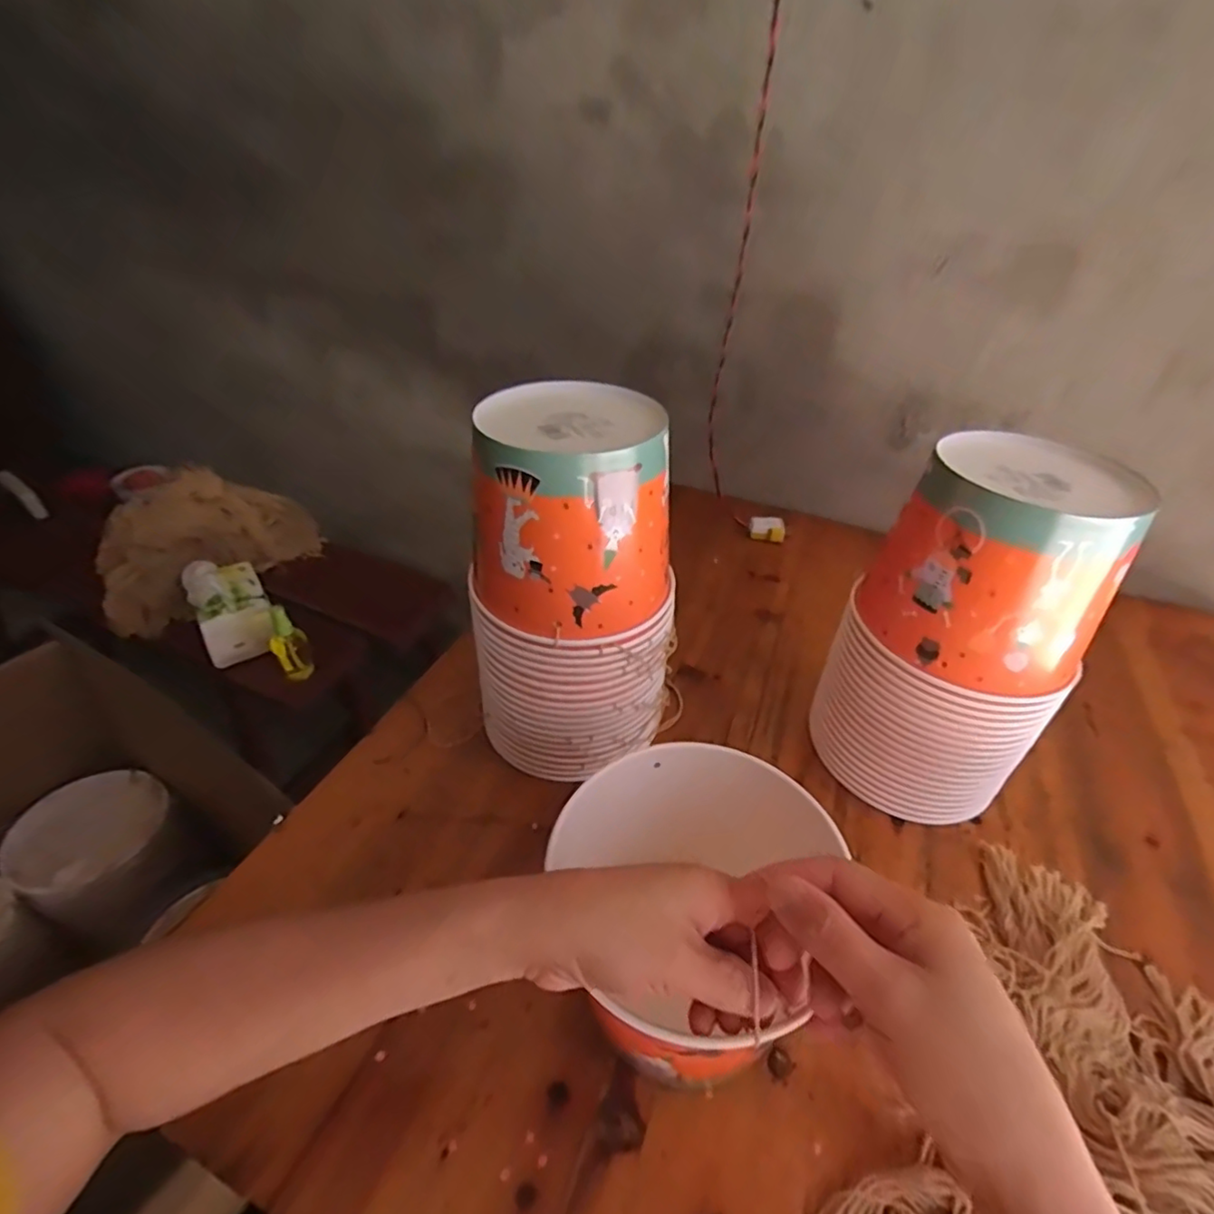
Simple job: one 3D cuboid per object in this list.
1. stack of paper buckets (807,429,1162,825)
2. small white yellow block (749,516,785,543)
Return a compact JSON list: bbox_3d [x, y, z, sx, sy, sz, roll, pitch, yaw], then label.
[{"bbox_3d":[0.265,0.027,0.467,0.126,0.268,0.150,-25,47,-31],"label":"stack of paper buckets"},{"bbox_3d":[0.219,-0.107,0.840,0.046,0.021,0.032,5,39,2],"label":"small white yellow block"}]

